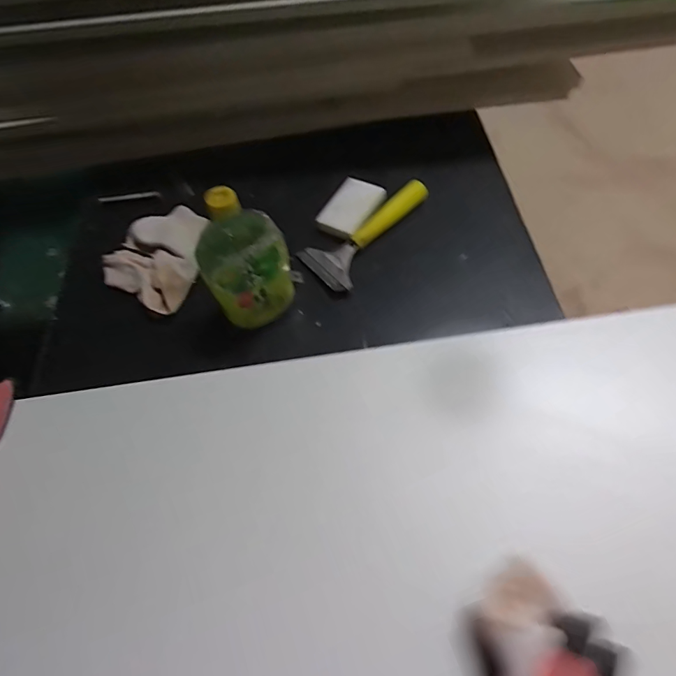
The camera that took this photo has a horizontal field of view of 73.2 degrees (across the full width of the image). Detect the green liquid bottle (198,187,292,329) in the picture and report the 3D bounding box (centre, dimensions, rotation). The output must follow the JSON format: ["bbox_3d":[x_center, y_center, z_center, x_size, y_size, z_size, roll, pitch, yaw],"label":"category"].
[{"bbox_3d":[-0.108,-0.085,0.523,0.100,0.187,0.059,-19,58,-5],"label":"green liquid bottle"}]

